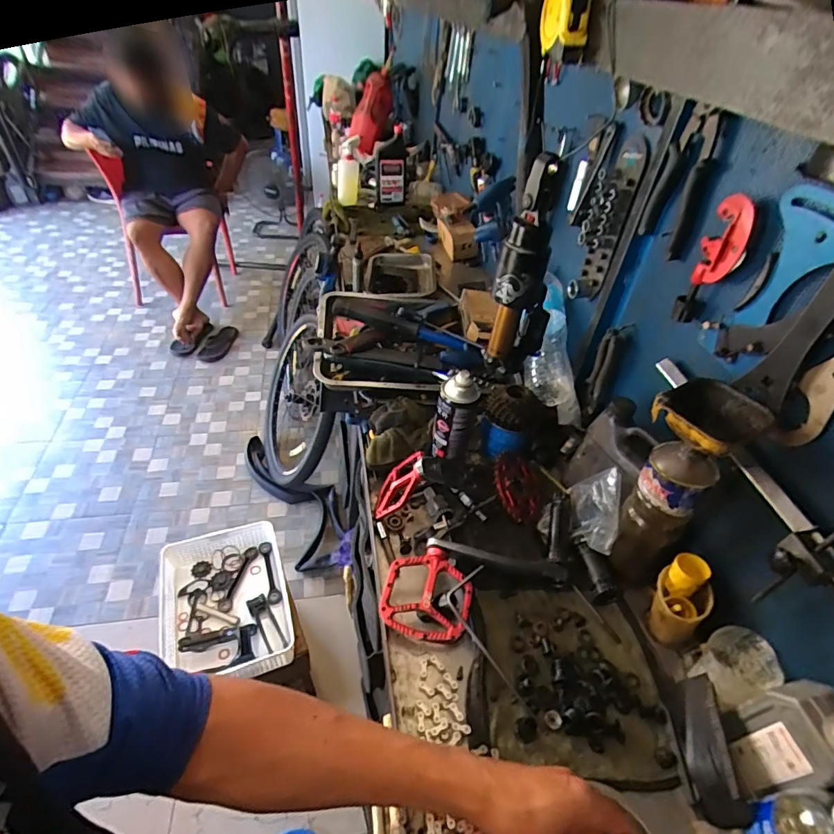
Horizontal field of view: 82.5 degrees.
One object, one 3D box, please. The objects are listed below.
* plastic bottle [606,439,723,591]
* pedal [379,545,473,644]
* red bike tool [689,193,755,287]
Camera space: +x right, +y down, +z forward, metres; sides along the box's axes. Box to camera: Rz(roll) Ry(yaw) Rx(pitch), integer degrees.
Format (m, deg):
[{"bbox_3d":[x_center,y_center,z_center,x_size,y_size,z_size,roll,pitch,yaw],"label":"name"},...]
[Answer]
[{"bbox_3d":[0.301,0.126,0.609,0.073,0.213,0.068,34,49,27],"label":"plastic bottle"},{"bbox_3d":[0.013,0.231,0.627,0.116,0.018,0.112,13,60,2],"label":"pedal"},{"bbox_3d":[0.354,-0.199,0.550,0.044,0.098,0.025,30,47,24],"label":"red bike tool"}]

